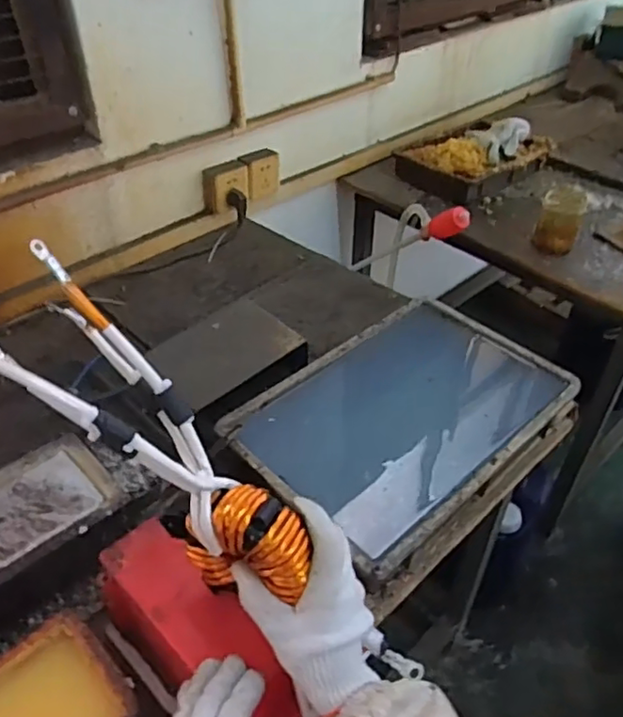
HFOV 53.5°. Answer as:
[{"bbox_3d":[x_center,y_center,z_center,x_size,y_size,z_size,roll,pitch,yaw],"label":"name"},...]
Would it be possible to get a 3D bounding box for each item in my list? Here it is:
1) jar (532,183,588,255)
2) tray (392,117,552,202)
[{"bbox_3d":[0.530,-0.295,1.317,0.093,0.121,0.089,14,42,17],"label":"jar"},{"bbox_3d":[0.424,-0.535,1.592,0.388,0.100,0.249,-30,48,-30],"label":"tray"}]

